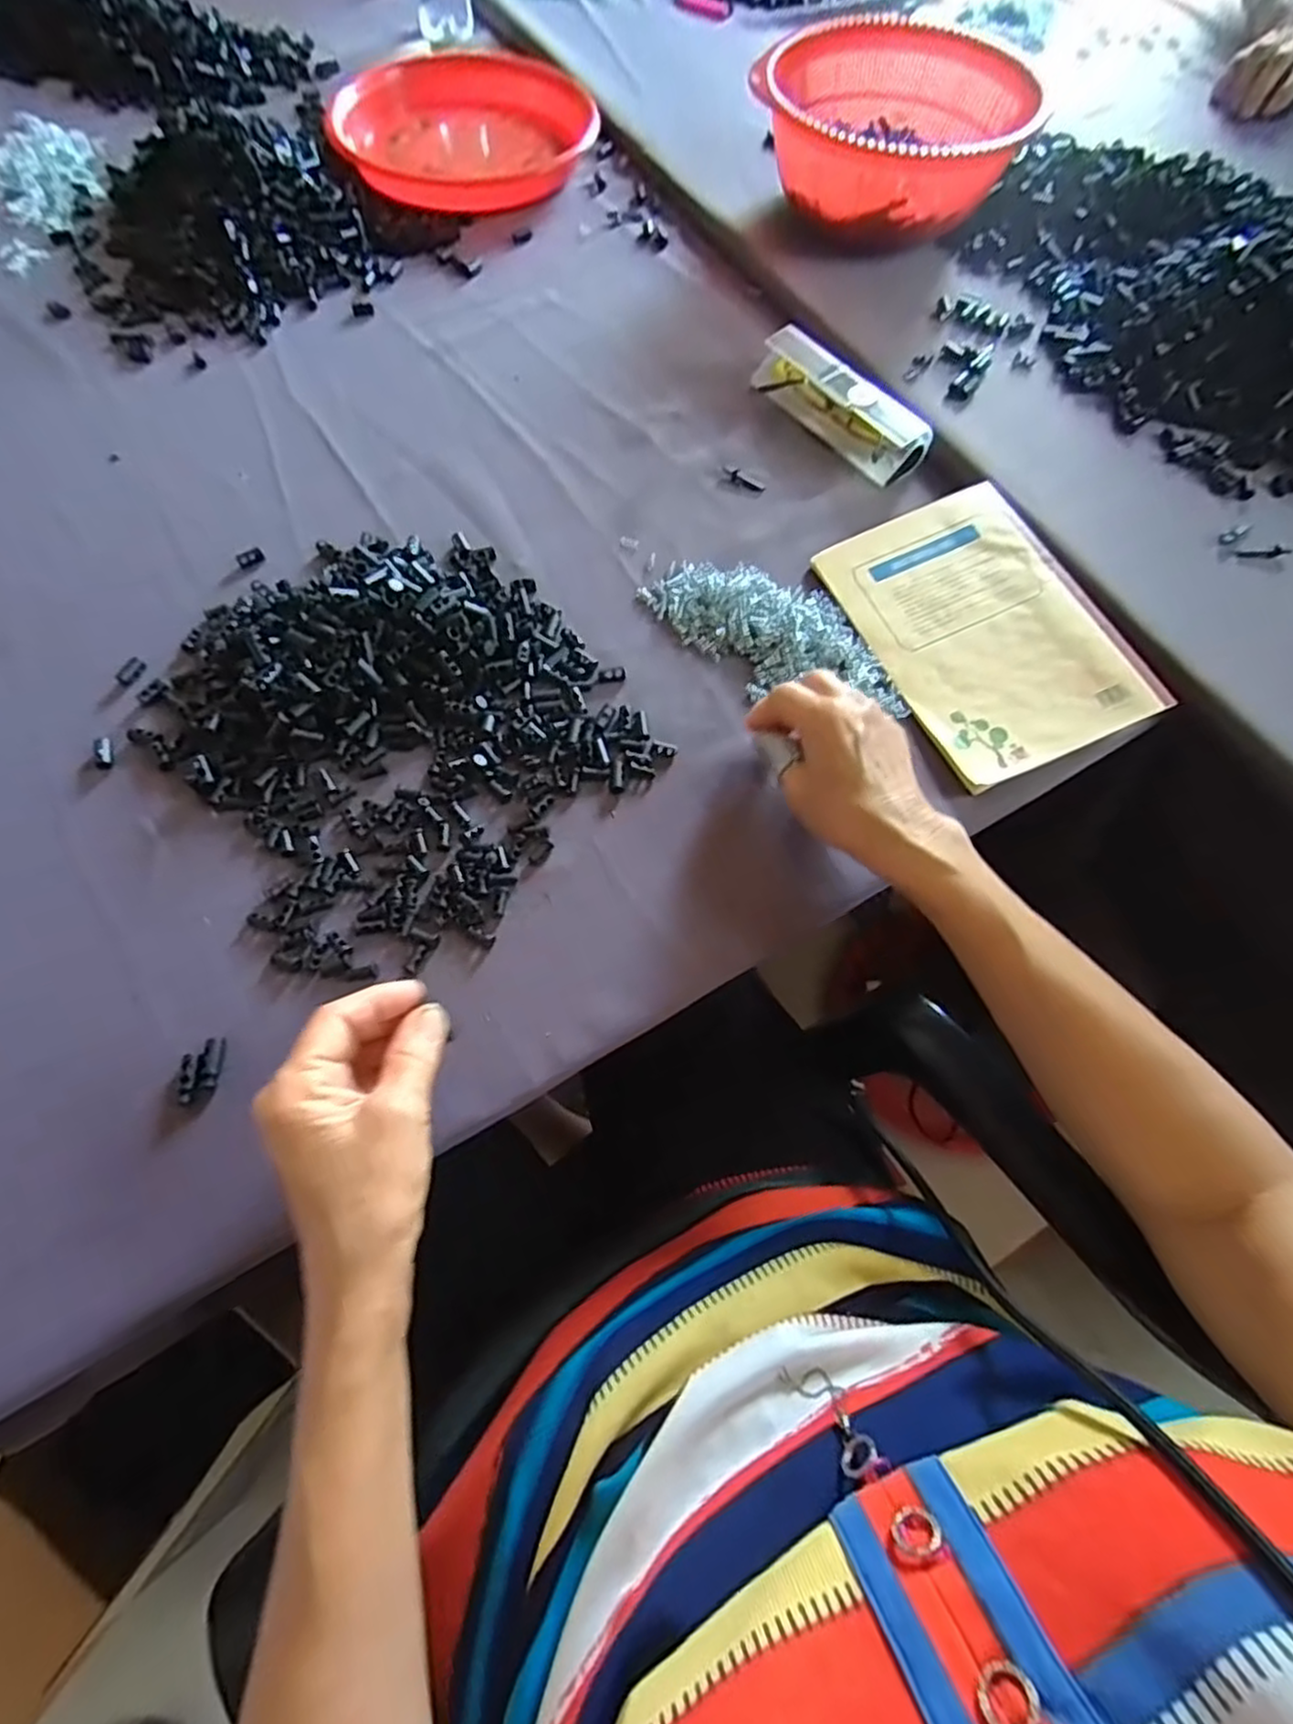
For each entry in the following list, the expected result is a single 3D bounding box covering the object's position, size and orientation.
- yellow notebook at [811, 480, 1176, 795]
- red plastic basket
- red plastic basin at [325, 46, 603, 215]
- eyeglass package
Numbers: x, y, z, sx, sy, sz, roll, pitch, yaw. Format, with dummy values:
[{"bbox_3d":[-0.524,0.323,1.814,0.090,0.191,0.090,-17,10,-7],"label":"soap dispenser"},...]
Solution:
[{"bbox_3d":[0.222,-0.156,0.468,0.143,0.015,0.204,-22,69,-9],"label":"yellow notebook"},{"bbox_3d":[0.214,-0.643,0.638,0.209,0.094,0.219,0,67,0],"label":"red plastic basket"},{"bbox_3d":[-0.181,-0.728,0.694,0.242,0.045,0.221,0,67,0],"label":"red plastic basin"},{"bbox_3d":[0.149,-0.360,0.552,0.042,0.032,0.154,-36,71,-14],"label":"eyeglass package"}]

